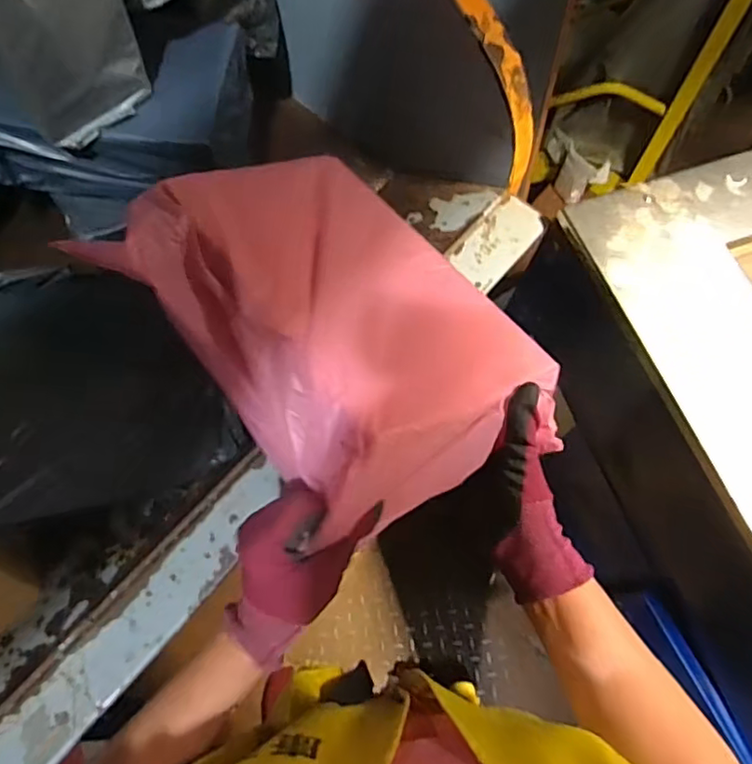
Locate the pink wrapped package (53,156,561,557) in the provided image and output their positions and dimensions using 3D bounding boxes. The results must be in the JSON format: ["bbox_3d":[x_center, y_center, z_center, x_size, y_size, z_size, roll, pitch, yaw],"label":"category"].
[{"bbox_3d":[-0.031,-0.057,0.443,0.215,0.079,0.312,-36,74,-16],"label":"pink wrapped package"}]

